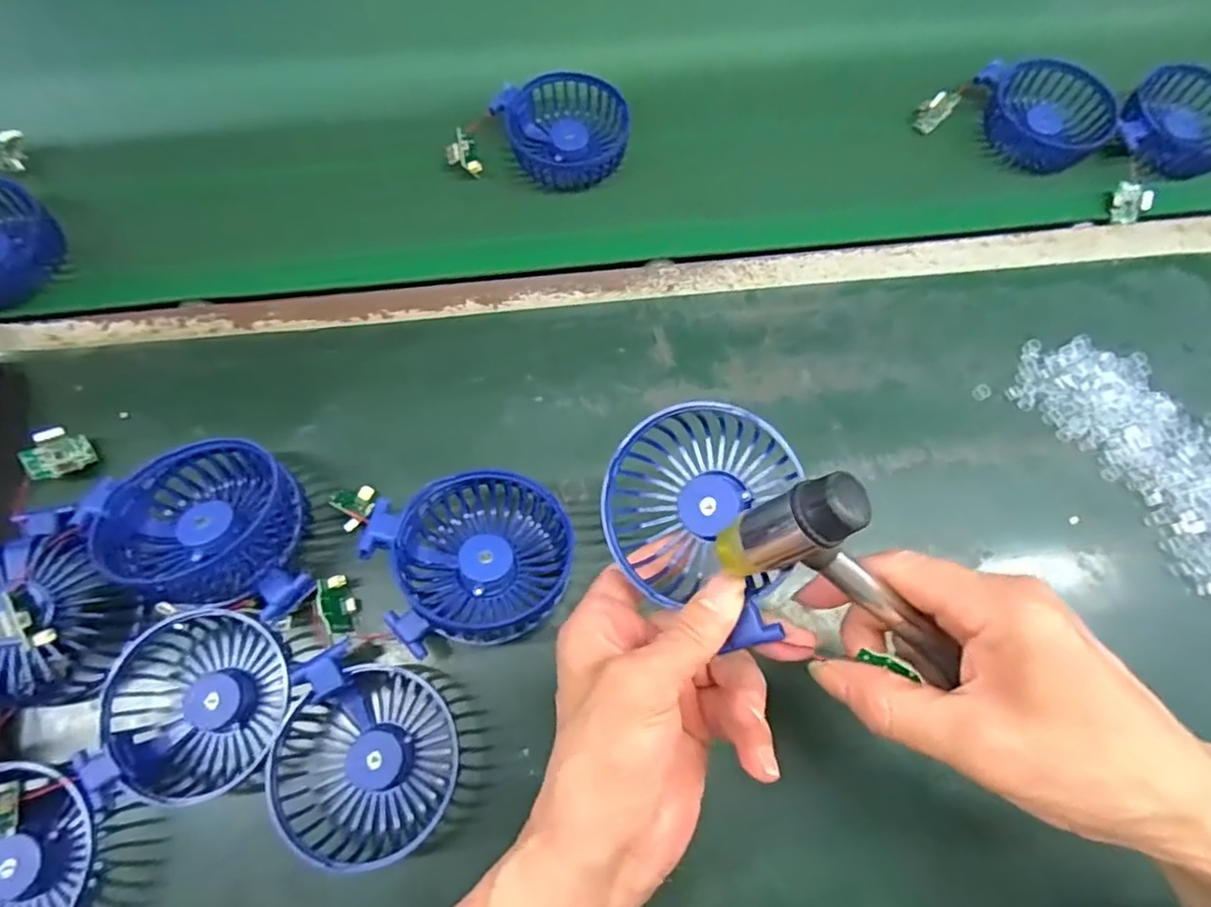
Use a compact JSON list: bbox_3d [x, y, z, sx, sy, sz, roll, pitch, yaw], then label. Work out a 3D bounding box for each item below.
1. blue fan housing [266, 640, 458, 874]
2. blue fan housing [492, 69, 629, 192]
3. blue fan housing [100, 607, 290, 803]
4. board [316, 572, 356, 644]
[{"bbox_3d":[-0.121,0.153,0.322,0.089,0.040,0.093,10,70,1],"label":"blue fan housing"},{"bbox_3d":[-0.027,-0.238,0.466,0.087,0.024,0.088,-25,73,-10],"label":"blue fan housing"},{"bbox_3d":[-0.208,0.129,0.328,0.087,0.031,0.090,3,70,-1],"label":"blue fan housing"},{"bbox_3d":[-0.147,0.083,0.345,0.006,0.023,0.032,-24,86,22],"label":"board"}]

